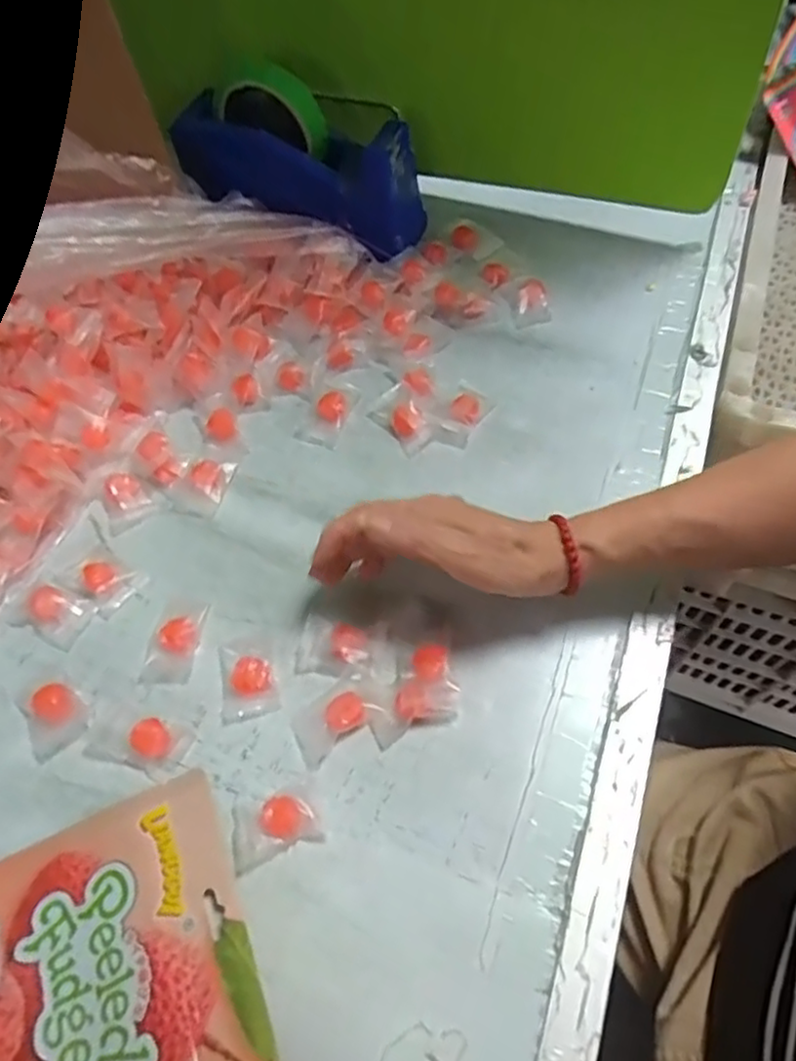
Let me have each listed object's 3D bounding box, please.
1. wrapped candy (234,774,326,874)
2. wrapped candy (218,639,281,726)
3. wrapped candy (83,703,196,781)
[{"bbox_3d":[-0.067,0.155,0.348,0.046,0.012,0.034,-19,60,-7],"label":"wrapped candy"},{"bbox_3d":[-0.090,0.086,0.386,0.034,0.010,0.046,-13,59,-4],"label":"wrapped candy"},{"bbox_3d":[-0.145,0.117,0.366,0.053,0.013,0.031,15,61,13],"label":"wrapped candy"}]

